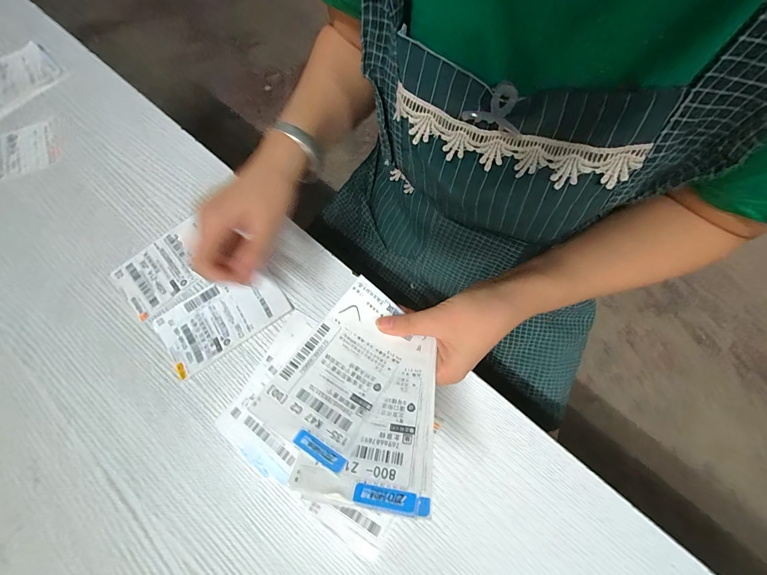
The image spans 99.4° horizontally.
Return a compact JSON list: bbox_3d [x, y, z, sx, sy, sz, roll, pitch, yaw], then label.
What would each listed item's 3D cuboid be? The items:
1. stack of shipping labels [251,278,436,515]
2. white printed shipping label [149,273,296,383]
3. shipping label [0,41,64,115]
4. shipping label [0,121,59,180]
[{"bbox_3d":[-0.021,0.065,0.233,0.116,0.025,0.146,9,48,3],"label":"stack of shipping labels"},{"bbox_3d":[-0.172,0.031,0.345,0.127,0.004,0.071,-34,75,-8],"label":"white printed shipping label"},{"bbox_3d":[-0.515,-0.278,0.438,0.092,0.008,0.133,44,79,9],"label":"shipping label"},{"bbox_3d":[-0.484,-0.163,0.409,0.128,0.005,0.064,-25,74,-6],"label":"shipping label"}]

